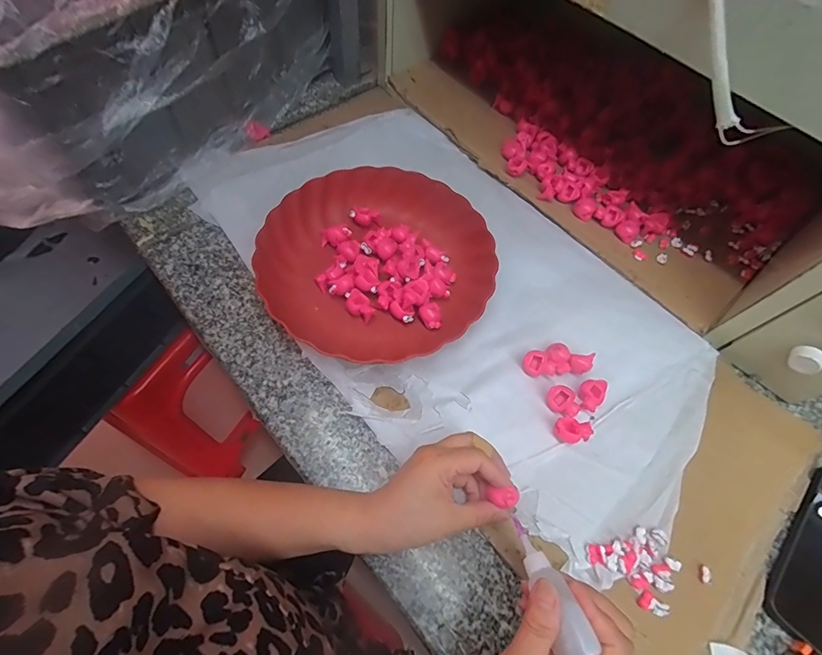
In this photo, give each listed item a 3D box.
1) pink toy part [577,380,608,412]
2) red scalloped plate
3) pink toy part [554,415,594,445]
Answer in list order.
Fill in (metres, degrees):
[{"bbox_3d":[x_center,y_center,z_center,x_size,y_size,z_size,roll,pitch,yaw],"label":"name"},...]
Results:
[{"bbox_3d":[0.177,0.067,0.402,0.024,0.019,0.033,42,71,16],"label":"pink toy part"},{"bbox_3d":[-0.038,-0.077,0.447,0.236,0.049,0.229,1,66,-2],"label":"red scalloped plate"},{"bbox_3d":[0.152,0.098,0.383,0.034,0.018,0.023,24,67,9],"label":"pink toy part"}]

